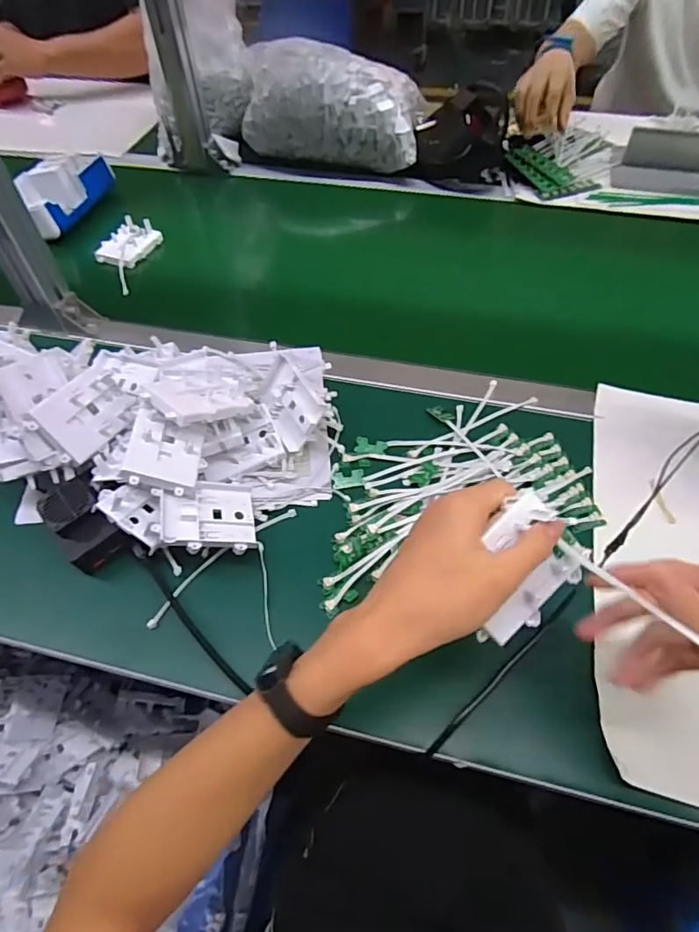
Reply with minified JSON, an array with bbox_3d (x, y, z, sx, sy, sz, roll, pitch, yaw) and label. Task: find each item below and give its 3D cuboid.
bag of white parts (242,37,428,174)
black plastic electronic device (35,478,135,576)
[{"bbox_3d":[-0.032,-0.603,0.882,0.305,0.132,0.130,13,56,10],"label":"bag of white parts"},{"bbox_3d":[-0.238,0.053,0.473,0.050,0.059,0.082,-35,61,-21],"label":"black plastic electronic device"}]

